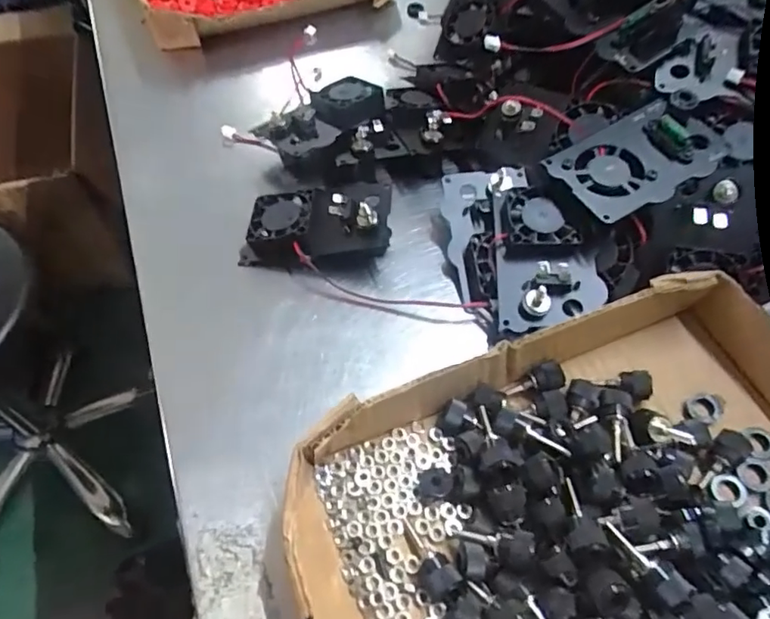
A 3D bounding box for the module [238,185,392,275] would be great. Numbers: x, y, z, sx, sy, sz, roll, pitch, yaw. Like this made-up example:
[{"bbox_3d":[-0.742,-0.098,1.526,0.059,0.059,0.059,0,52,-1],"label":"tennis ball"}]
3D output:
[{"bbox_3d":[-0.042,-0.051,0.337,0.087,0.032,0.052,-2,55,-1],"label":"module"}]

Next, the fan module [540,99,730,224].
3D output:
[{"bbox_3d":[0.137,-0.085,0.301,0.085,0.021,0.055,-26,59,-17],"label":"fan module"}]

